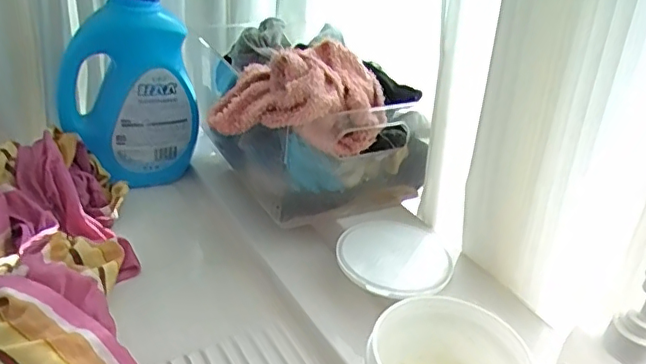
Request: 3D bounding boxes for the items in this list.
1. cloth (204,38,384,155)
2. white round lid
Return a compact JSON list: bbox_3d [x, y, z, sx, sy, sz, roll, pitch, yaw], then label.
[{"bbox_3d":[-0.020,-0.087,0.603,0.162,0.096,0.136,9,34,6],"label":"cloth"},{"bbox_3d":[0.078,0.075,0.621,0.118,0.013,0.140,16,35,16],"label":"white round lid"}]

